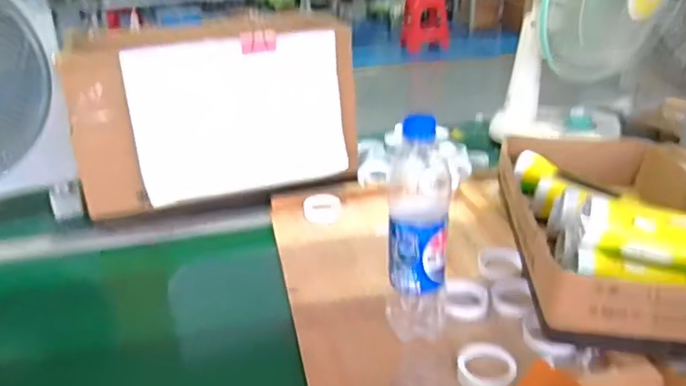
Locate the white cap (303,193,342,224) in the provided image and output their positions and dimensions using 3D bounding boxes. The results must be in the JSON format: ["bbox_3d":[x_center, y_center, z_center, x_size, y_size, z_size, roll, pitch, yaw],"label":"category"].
[{"bbox_3d":[-0.031,0.024,0.871,0.053,0.031,0.053,-2,25,1],"label":"white cap"}]

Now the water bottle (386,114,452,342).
[{"bbox_3d":[0.074,0.037,0.577,0.061,0.222,0.074,1,25,7],"label":"water bottle"}]

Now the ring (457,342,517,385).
[{"bbox_3d":[0.132,0.161,0.538,0.052,0.019,0.047,10,28,26],"label":"ring"}]

